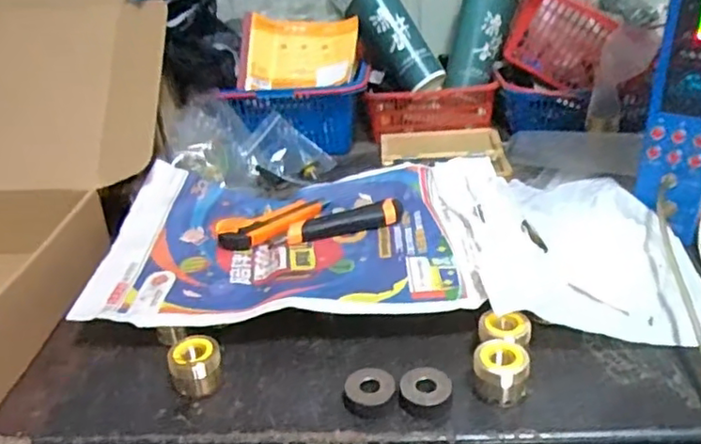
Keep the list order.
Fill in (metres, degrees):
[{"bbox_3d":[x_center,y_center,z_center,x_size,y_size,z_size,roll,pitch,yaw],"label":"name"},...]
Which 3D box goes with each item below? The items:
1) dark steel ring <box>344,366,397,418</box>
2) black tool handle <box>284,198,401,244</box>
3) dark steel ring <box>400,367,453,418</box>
[{"bbox_3d":[0.016,0.137,0.489,0.041,0.019,0.039,-4,29,2],"label":"dark steel ring"},{"bbox_3d":[-0.003,-0.001,0.671,0.134,0.019,0.028,-13,30,-14],"label":"black tool handle"},{"bbox_3d":[0.060,0.133,0.483,0.040,0.021,0.033,-5,29,0],"label":"dark steel ring"}]

